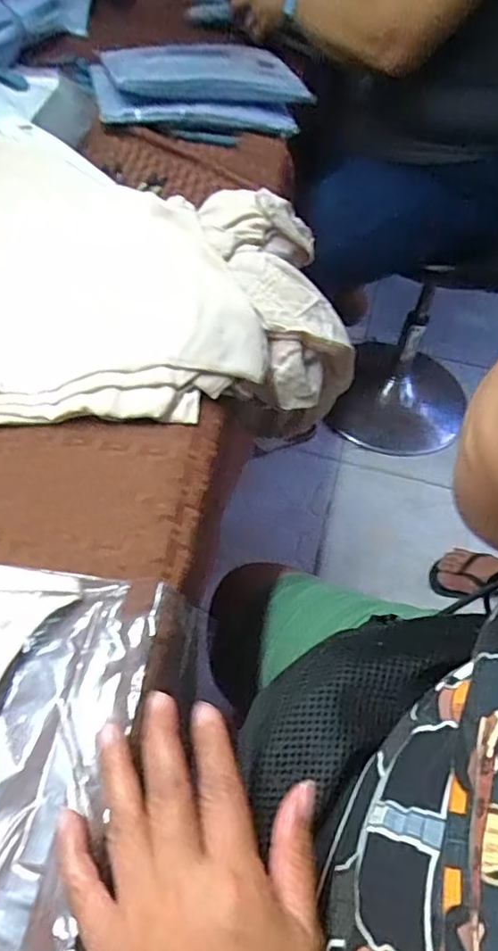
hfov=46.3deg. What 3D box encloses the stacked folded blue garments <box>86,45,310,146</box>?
[{"bbox_3d":[-0.068,-0.540,0.809,0.278,0.058,0.210,-8,56,-10],"label":"stacked folded blue garments"}]

